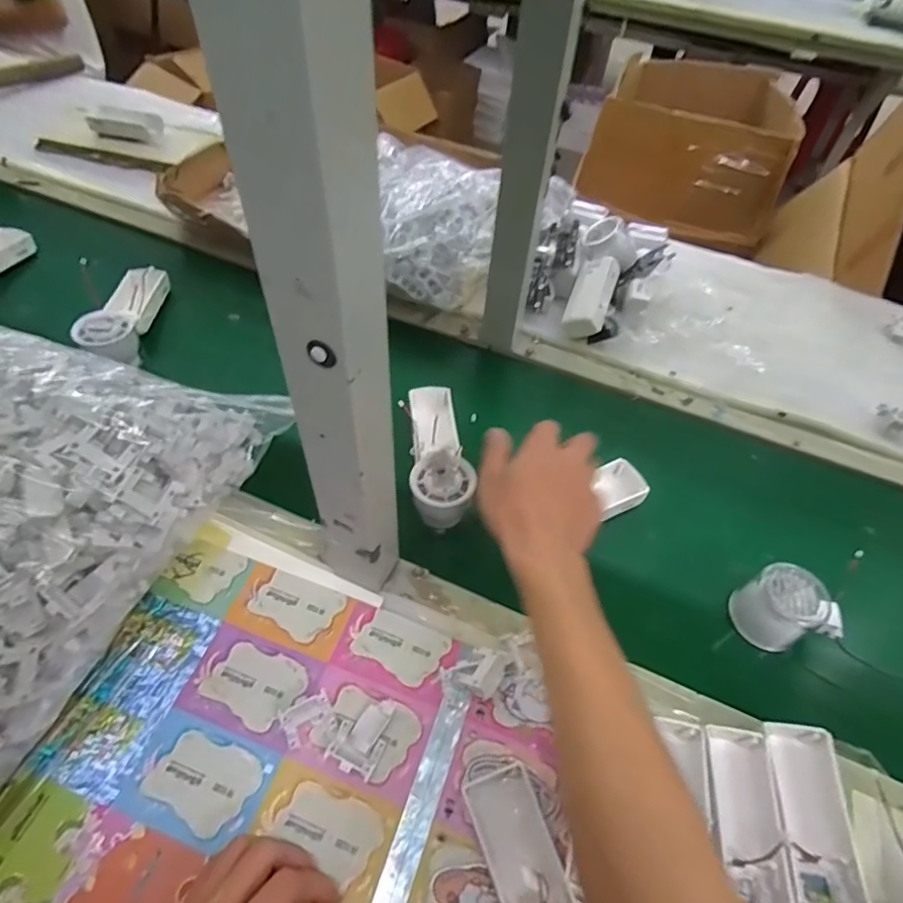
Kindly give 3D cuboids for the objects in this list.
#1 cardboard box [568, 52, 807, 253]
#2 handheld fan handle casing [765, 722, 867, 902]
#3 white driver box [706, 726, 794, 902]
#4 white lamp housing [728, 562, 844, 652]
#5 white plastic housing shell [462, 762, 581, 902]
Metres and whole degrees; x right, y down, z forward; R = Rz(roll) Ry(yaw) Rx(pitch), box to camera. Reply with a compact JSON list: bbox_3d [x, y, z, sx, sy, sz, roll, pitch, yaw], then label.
[{"bbox_3d":[0.562,-0.738,1.334,0.411,0.233,0.416,17,53,8],"label":"cardboard box"},{"bbox_3d":[0.241,0.246,0.375,0.047,0.030,0.110,11,53,4],"label":"handheld fan handle casing"},{"bbox_3d":[0.199,0.246,0.371,0.034,0.030,0.105,6,53,0],"label":"white driver box"},{"bbox_3d":[0.285,0.137,0.475,0.055,0.058,0.067,-23,58,-21],"label":"white lamp housing"},{"bbox_3d":[0.049,0.267,0.359,0.051,0.019,0.111,-15,55,-15],"label":"white plastic housing shell"}]

